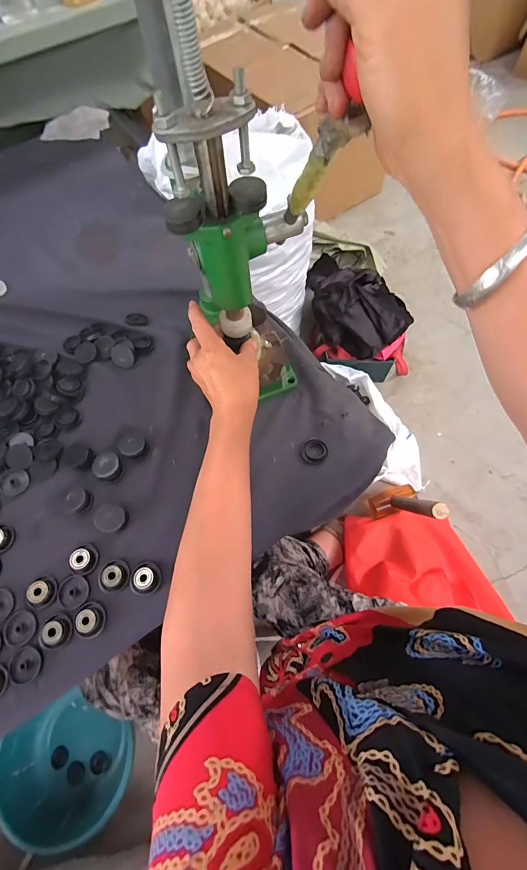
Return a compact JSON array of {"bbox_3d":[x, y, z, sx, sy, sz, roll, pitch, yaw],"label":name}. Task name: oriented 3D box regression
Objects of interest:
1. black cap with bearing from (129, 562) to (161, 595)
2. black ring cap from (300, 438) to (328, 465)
[{"bbox_3d":[-0.132,0.159,0.398,0.033,0.013,0.032,-1,65,3],"label":"black cap with bearing"},{"bbox_3d":[0.064,0.020,0.457,0.033,0.009,0.031,-1,65,3],"label":"black ring cap"}]

